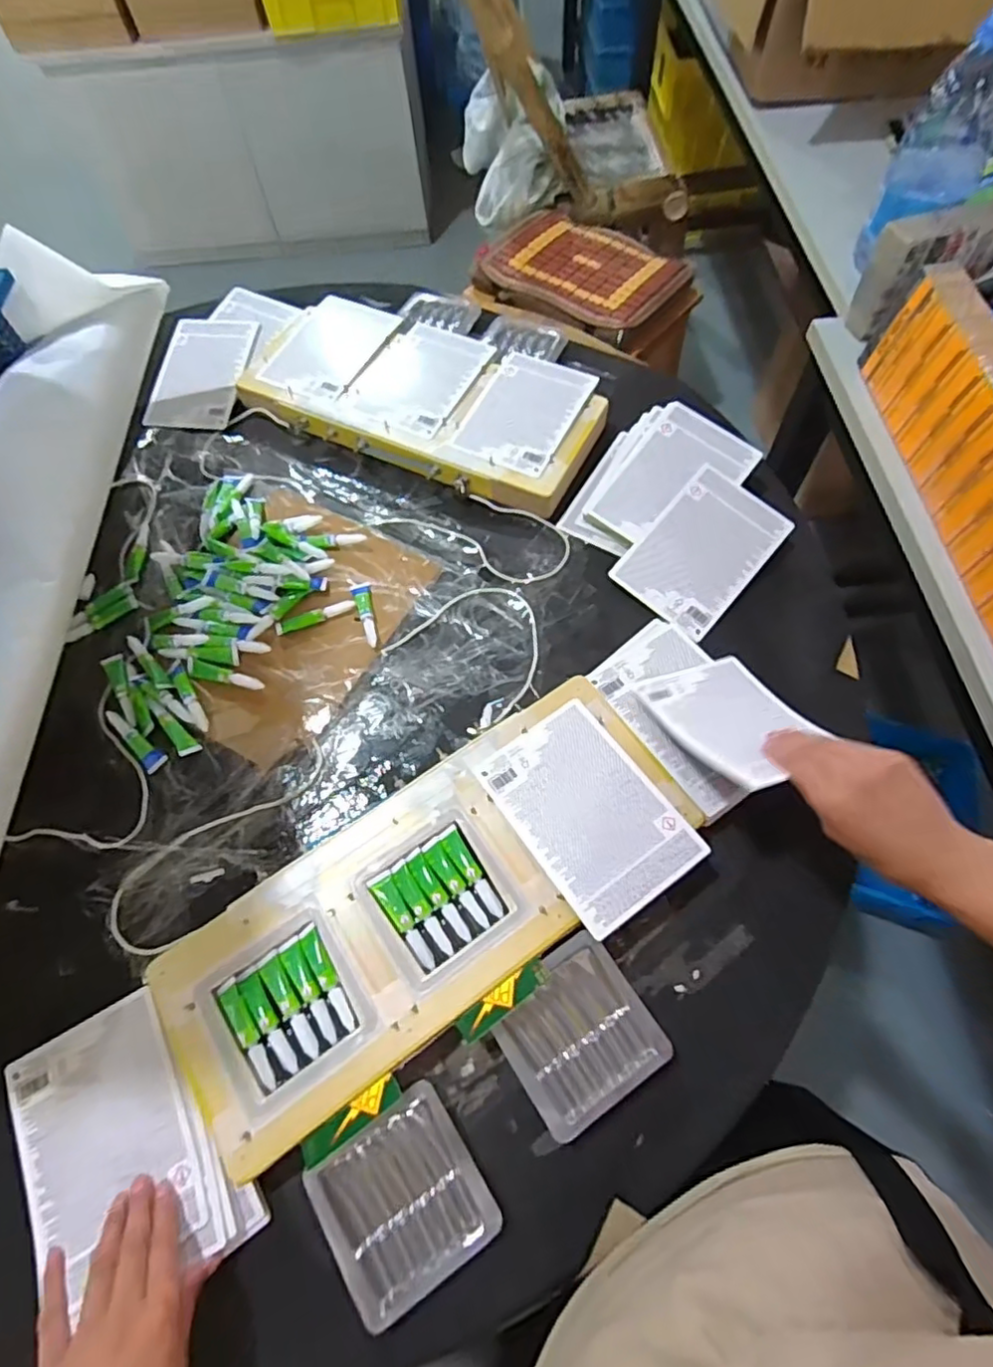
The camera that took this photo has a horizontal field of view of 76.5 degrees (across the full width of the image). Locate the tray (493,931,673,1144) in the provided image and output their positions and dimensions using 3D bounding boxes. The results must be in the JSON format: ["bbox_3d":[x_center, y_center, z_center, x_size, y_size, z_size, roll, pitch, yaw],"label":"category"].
[{"bbox_3d":[0.061,0.257,0.467,0.102,0.019,0.106,-32,66,-12],"label":"tray"}]

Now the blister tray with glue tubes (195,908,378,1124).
[{"bbox_3d":[-0.156,0.240,0.468,0.104,0.011,0.105,-34,67,-12],"label":"blister tray with glue tubes"}]

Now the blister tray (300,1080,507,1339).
[{"bbox_3d":[-0.063,0.354,0.434,0.101,0.015,0.103,-33,67,-12],"label":"blister tray"}]

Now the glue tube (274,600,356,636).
[{"bbox_3d":[-0.184,-0.068,0.642,0.081,0.007,0.015,-22,65,-7],"label":"glue tube"}]

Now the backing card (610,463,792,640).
[{"bbox_3d":[0.214,-0.139,0.653,0.113,0.007,0.168,41,82,12],"label":"backing card"}]

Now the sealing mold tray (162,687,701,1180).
[{"bbox_3d":[-0.047,0.170,0.512,0.424,0.038,0.166,-34,67,-13],"label":"sealing mold tray"}]

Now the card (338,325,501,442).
[{"bbox_3d":[-0.092,-0.371,0.763,0.135,0.008,0.183,23,67,14],"label":"card"}]

